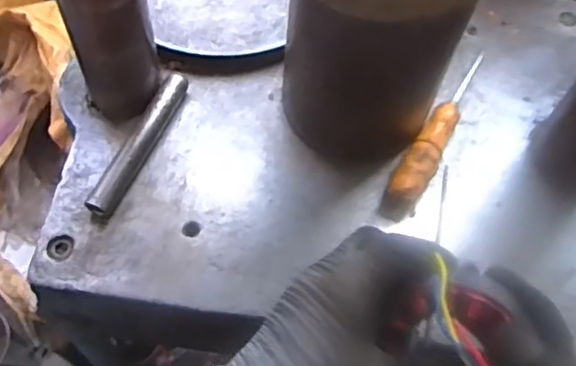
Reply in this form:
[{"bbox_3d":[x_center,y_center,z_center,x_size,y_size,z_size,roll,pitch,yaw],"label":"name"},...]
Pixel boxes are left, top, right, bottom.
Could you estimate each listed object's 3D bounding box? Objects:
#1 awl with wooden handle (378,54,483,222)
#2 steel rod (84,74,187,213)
[{"bbox_3d":[0.133,-0.049,0.562,0.029,0.032,0.189,28,63,11],"label":"awl with wooden handle"},{"bbox_3d":[-0.124,-0.034,0.541,0.018,0.022,0.145,22,62,8],"label":"steel rod"}]

